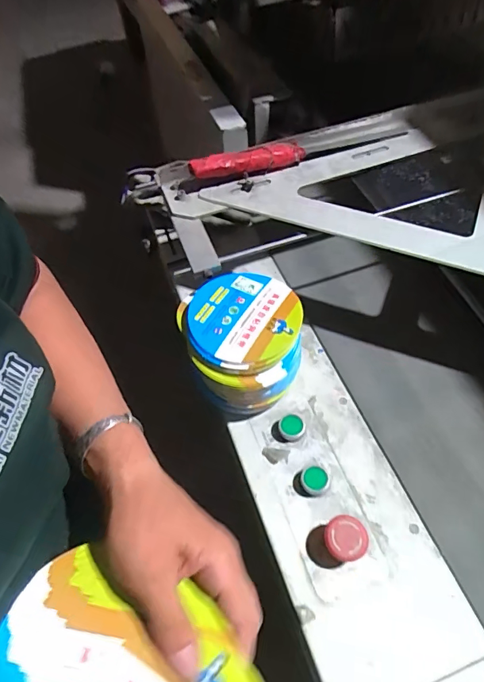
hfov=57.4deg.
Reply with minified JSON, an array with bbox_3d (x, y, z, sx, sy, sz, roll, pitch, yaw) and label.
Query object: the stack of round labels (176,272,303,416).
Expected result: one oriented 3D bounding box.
[{"bbox_3d":[0.001,0.006,0.478,0.122,0.108,0.123,-9,57,-1],"label":"stack of round labels"}]

